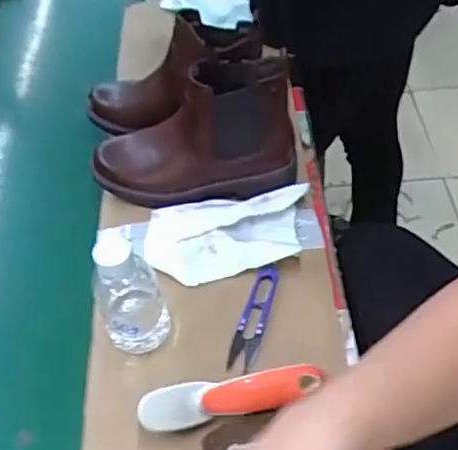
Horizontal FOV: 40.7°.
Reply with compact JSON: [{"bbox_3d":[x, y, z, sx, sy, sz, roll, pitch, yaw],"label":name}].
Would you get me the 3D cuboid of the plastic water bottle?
[{"bbox_3d":[-0.091,0.056,0.550,0.057,0.143,0.049,-16,50,-9],"label":"plastic water bottle"}]

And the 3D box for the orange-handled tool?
[{"bbox_3d":[0.003,0.149,0.538,0.158,0.039,0.030,-13,50,-6],"label":"orange-handled tool"}]

